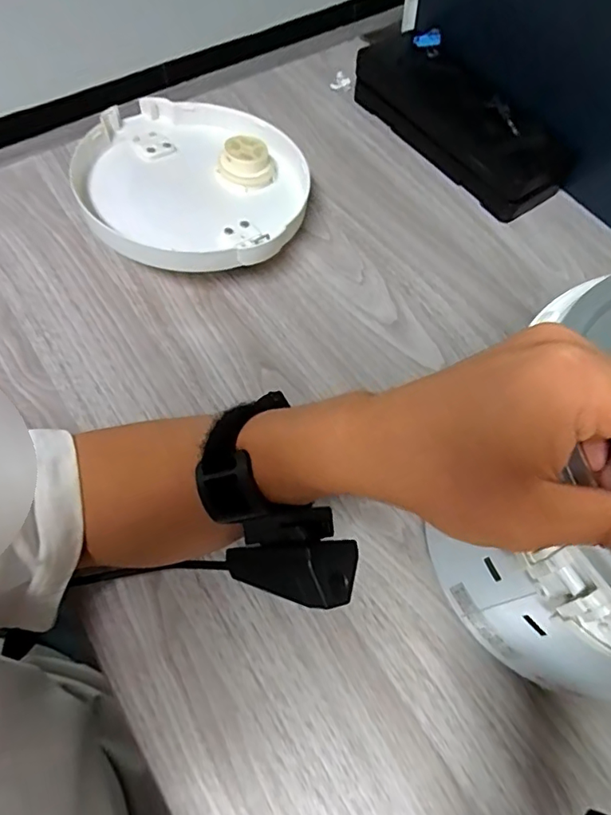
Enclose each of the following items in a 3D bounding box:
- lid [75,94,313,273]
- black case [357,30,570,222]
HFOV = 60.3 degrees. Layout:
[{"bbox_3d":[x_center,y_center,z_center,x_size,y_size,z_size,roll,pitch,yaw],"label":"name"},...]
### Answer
[{"bbox_3d":[-0.105,-0.202,0.495,0.210,0.061,0.215,-3,63,-4],"label":"lid"},{"bbox_3d":[0.162,-0.308,0.557,0.076,0.071,0.249,-30,68,-17],"label":"black case"}]

